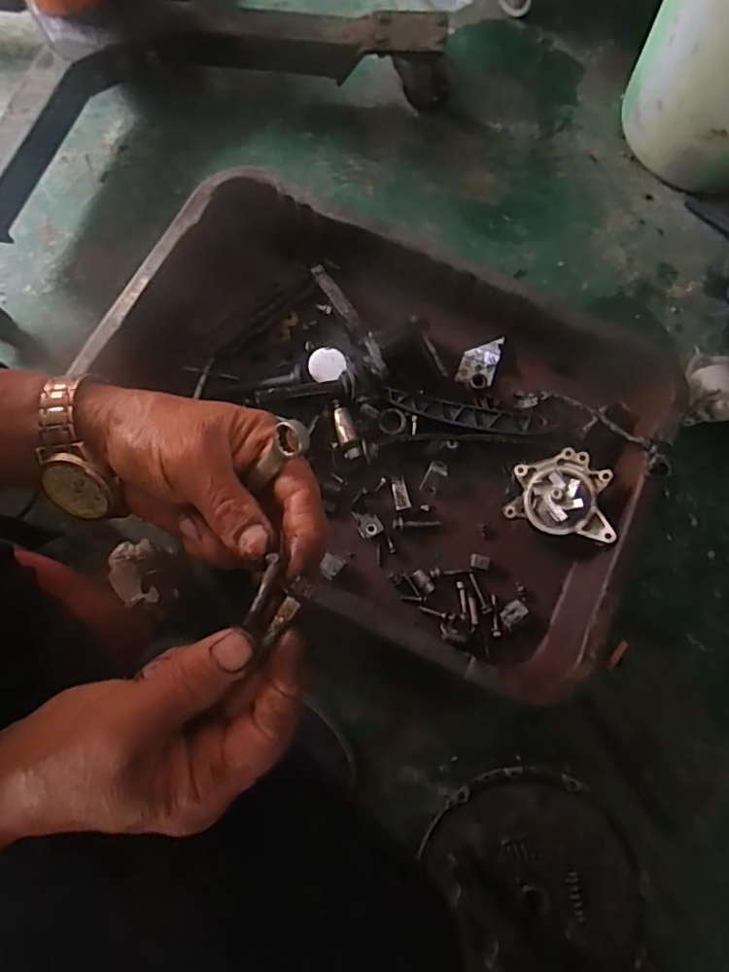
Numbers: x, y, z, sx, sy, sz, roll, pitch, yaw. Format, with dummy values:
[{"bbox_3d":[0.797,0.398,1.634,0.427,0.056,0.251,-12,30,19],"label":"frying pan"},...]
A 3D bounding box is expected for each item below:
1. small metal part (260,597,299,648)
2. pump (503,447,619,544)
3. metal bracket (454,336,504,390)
[{"bbox_3d":[-0.036,0.057,0.230,0.006,0.004,0.023,33,82,7],"label":"small metal part"},{"bbox_3d":[0.226,0.009,0.632,0.113,0.055,0.097,7,77,26],"label":"pump"},{"bbox_3d":[0.153,-0.166,0.728,0.044,0.015,0.074,22,78,3],"label":"metal bracket"}]

